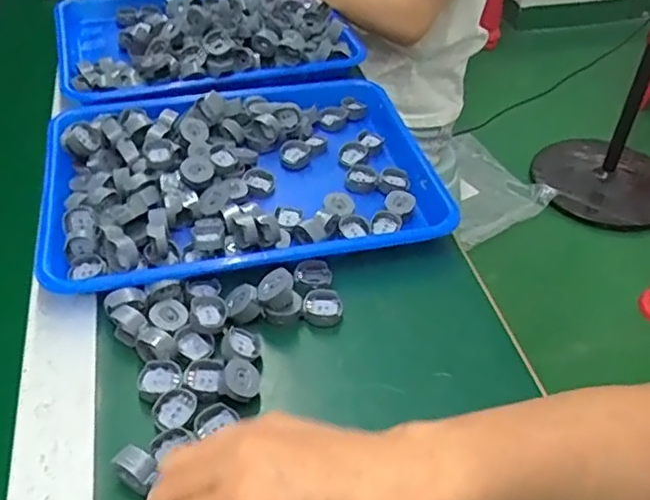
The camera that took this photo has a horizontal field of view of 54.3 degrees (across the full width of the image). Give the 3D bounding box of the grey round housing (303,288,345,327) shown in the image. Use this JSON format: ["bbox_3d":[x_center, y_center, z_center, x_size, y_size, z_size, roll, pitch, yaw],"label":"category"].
[{"bbox_3d":[-0.002,0.044,0.480,0.030,0.008,0.032,4,46,-4],"label":"grey round housing"}]

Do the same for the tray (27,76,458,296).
[{"bbox_3d":[-0.077,-0.081,0.572,0.328,0.034,0.257,-10,45,-11],"label":"tray"}]

